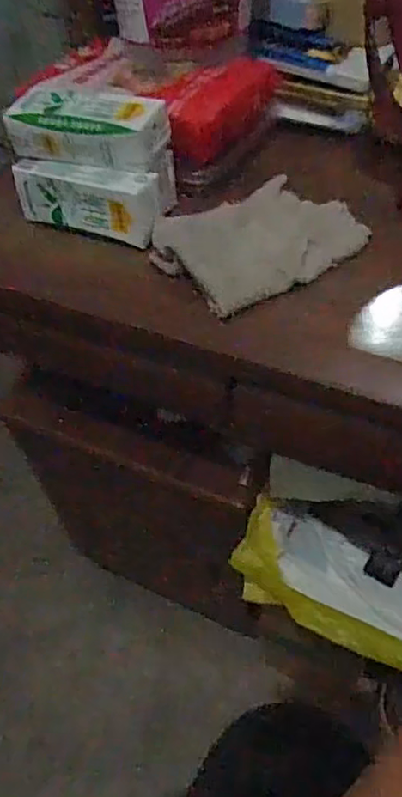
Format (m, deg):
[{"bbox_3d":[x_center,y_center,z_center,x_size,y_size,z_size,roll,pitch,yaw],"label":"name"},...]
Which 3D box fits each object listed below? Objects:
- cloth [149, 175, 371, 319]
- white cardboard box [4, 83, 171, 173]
[{"bbox_3d":[0.044,-0.126,0.469,0.155,0.035,0.111,-37,54,-26],"label":"cloth"},{"bbox_3d":[-0.089,-0.214,0.485,0.121,0.033,0.054,15,50,19],"label":"white cardboard box"}]

